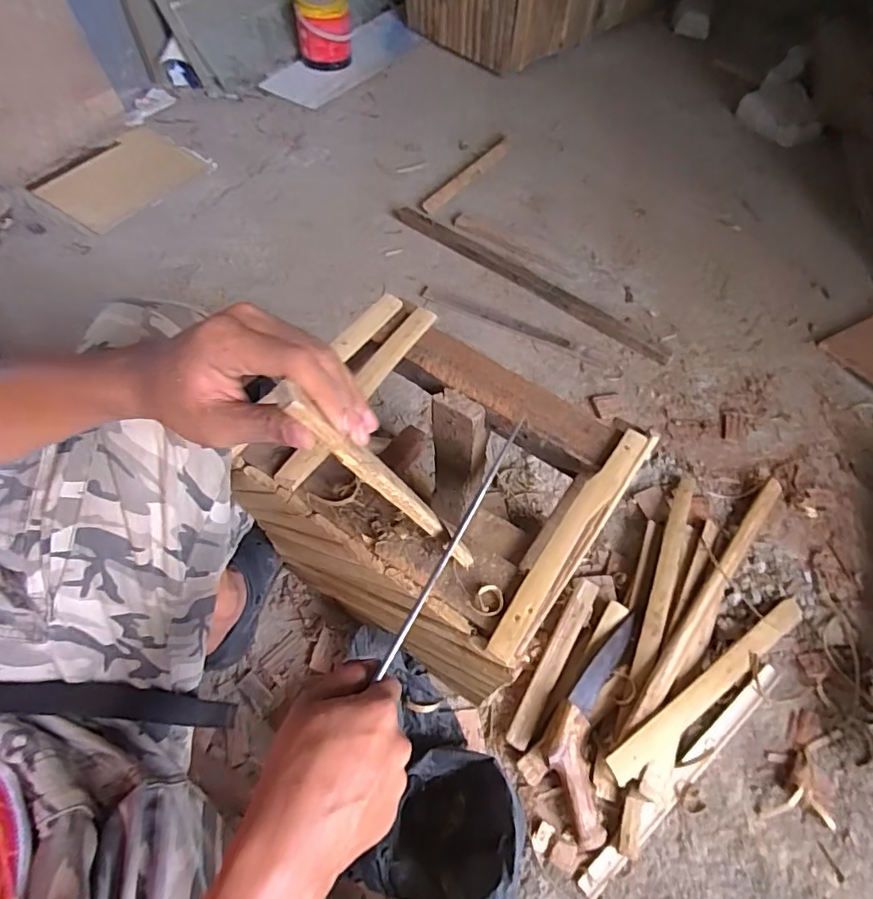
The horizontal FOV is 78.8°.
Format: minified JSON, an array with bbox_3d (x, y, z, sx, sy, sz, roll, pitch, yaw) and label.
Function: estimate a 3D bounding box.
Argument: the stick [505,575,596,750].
[{"bbox_3d":[0.166,0.295,0.746,0.035,0.023,0.244,28,65,16],"label":"stick"}]

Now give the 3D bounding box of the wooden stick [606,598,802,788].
[{"bbox_3d":[0.375,0.312,0.717,0.380,0.013,0.040,-27,75,-22],"label":"wooden stick"}]

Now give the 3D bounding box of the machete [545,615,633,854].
[{"bbox_3d":[0.202,0.349,0.703,0.096,0.039,0.288,14,61,9],"label":"machete"}]

